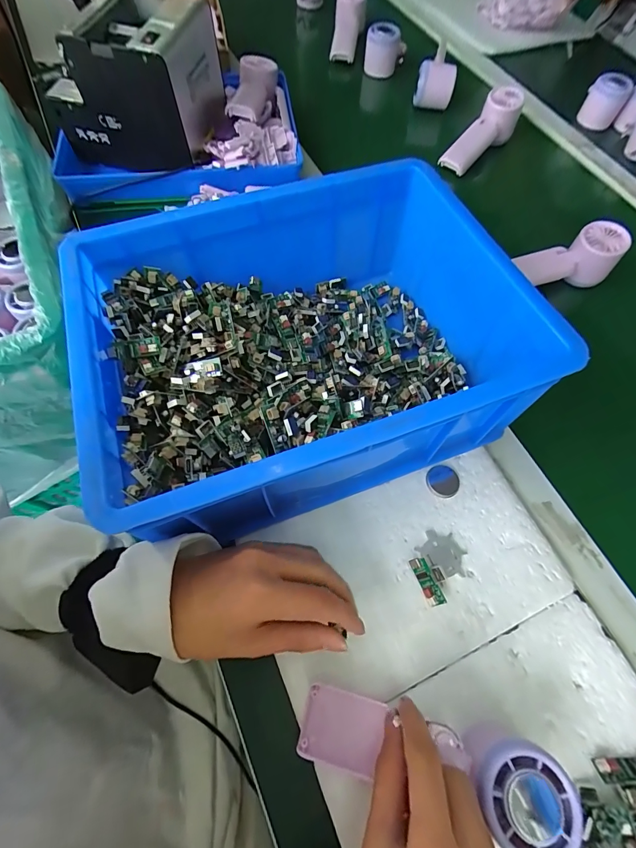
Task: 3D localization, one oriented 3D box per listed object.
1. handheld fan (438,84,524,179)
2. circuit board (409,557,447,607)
[{"bbox_3d":[0.243,-0.436,0.571,0.153,0.047,0.051,-45,73,-1],"label":"handheld fan"},{"bbox_3d":[0.093,0.128,0.308,0.021,0.013,0.038,-23,69,-10],"label":"circuit board"}]

